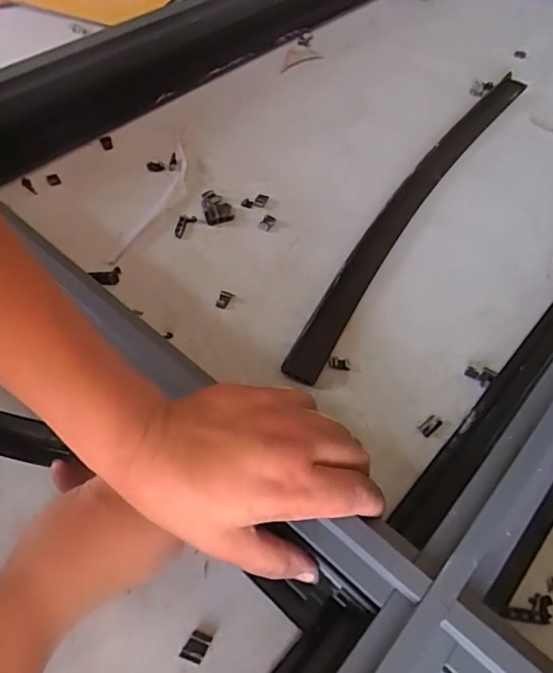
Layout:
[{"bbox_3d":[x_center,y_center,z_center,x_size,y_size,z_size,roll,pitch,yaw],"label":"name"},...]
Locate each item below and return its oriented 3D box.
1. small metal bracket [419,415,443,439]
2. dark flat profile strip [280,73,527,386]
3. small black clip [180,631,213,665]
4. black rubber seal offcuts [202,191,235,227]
[{"bbox_3d":[0.116,0.067,0.397,0.018,0.004,0.011,-34,62,-24],"label":"small metal bracket"},{"bbox_3d":[0.155,-0.151,0.553,0.036,0.016,0.536,28,57,17],"label":"dark flat profile strip"},{"bbox_3d":[-0.046,0.181,0.308,0.012,0.004,0.018,25,56,15],"label":"small black clip"},{"bbox_3d":[-0.060,-0.132,0.532,0.028,0.008,0.048,-9,55,-9],"label":"black rubber seal offcuts"}]

